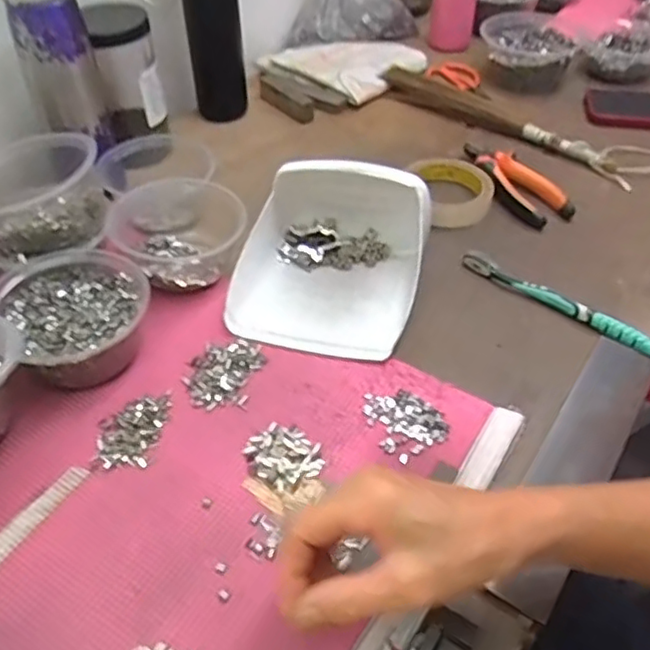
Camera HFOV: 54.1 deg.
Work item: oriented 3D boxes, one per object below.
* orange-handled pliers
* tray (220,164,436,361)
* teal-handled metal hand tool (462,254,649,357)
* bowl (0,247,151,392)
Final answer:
[{"bbox_3d":[0.194,-0.153,0.681,0.057,0.023,0.142,-24,51,-22],"label":"orange-handled pliers"},{"bbox_3d":[0.006,-0.066,0.544,0.151,0.080,0.164,11,47,8],"label":"tray"},{"bbox_3d":[0.203,-0.021,0.558,0.184,0.021,0.012,34,54,27],"label":"teal-handled metal hand tool"},{"bbox_3d":[-0.193,-0.005,0.499,0.105,0.055,0.118,-29,54,-26],"label":"bowl"}]

